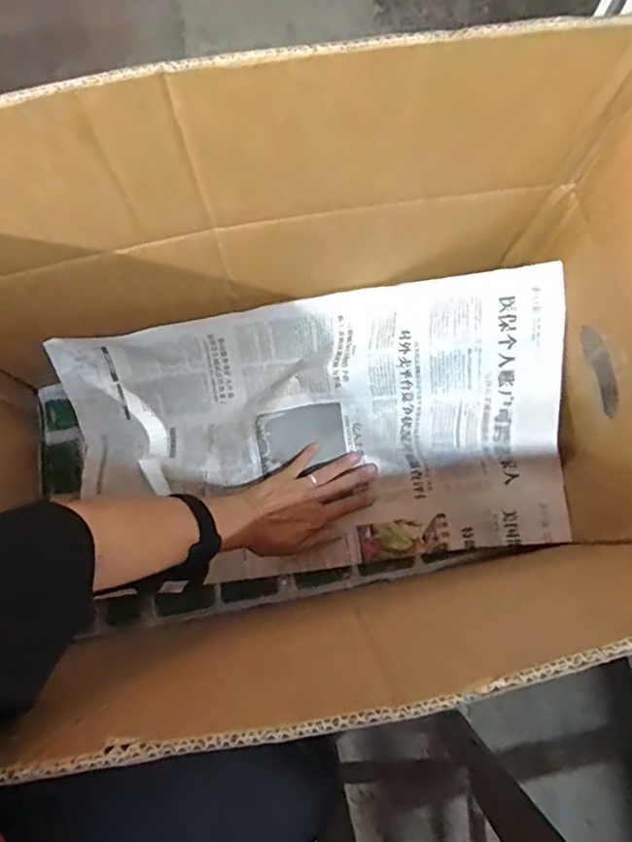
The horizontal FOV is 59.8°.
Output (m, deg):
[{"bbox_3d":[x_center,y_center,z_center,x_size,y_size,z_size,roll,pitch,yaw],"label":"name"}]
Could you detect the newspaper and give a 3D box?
[{"bbox_3d":[-0.009,0.025,0.619,0.540,0.079,0.316,-6,99,10],"label":"newspaper"}]

